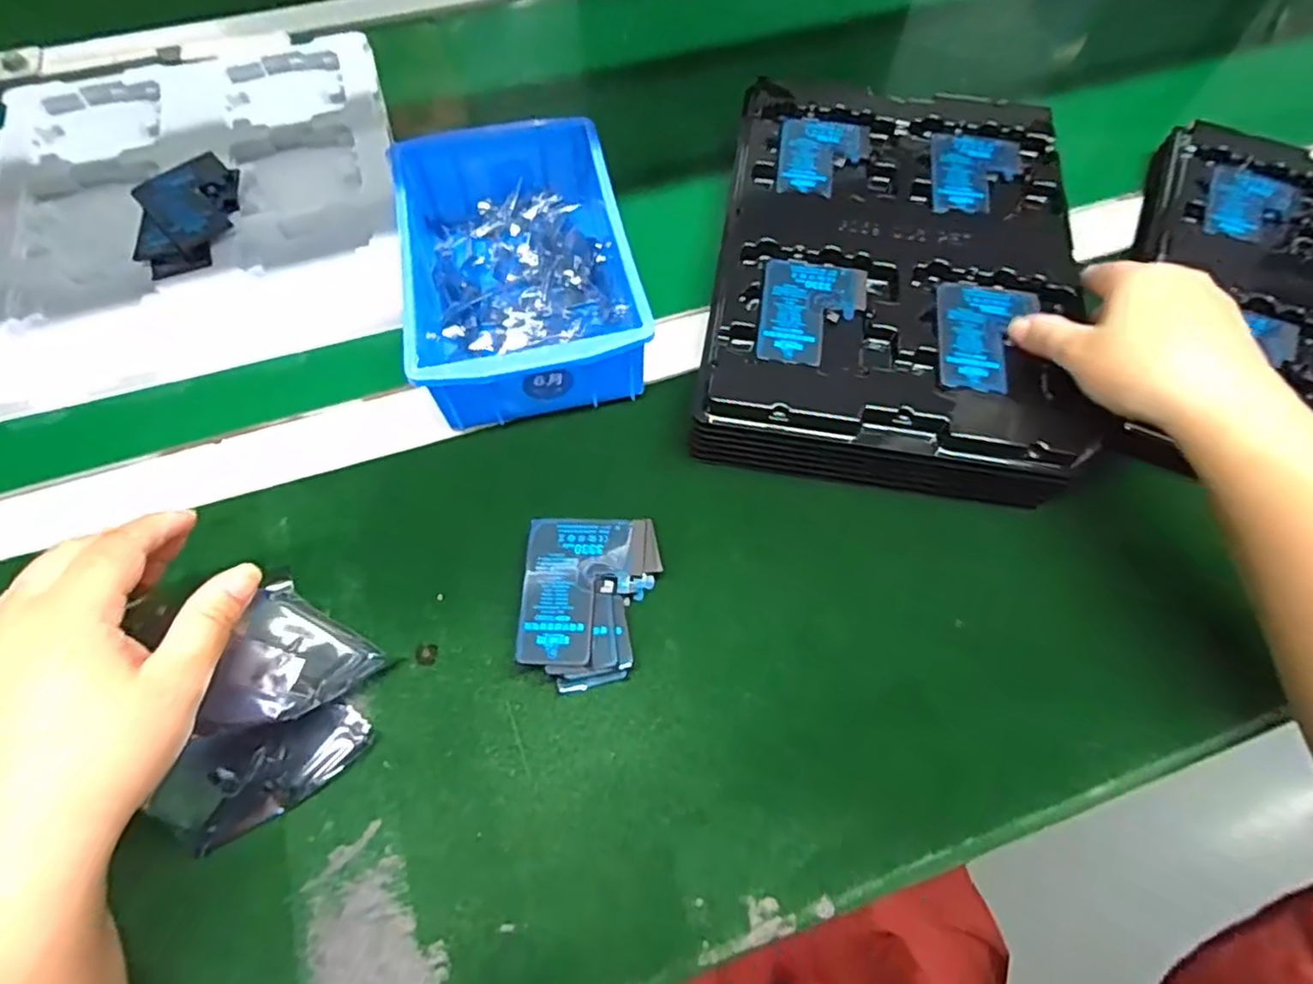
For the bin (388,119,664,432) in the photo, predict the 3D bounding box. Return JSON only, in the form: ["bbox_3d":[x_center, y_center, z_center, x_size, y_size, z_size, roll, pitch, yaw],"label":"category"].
[{"bbox_3d":[-0.086,-0.141,0.405,0.127,0.062,0.198,-12,65,-6],"label":"bin"}]

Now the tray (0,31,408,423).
[{"bbox_3d":[-0.331,-0.216,0.465,0.266,0.022,0.311,-15,65,-8],"label":"tray"}]

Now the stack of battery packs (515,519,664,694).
[{"bbox_3d":[-0.034,0.056,0.334,0.064,0.026,0.083,2,64,1],"label":"stack of battery packs"}]

